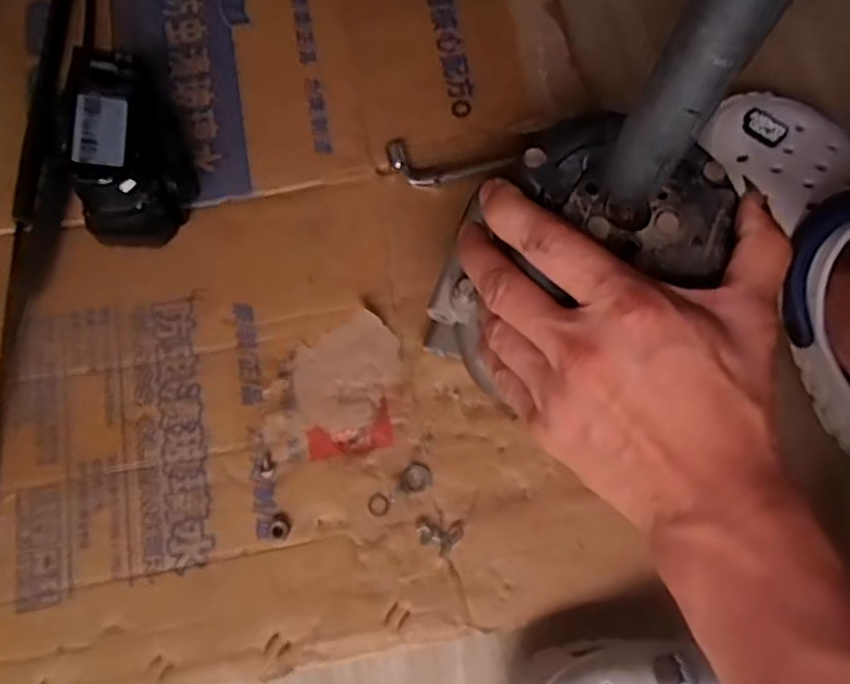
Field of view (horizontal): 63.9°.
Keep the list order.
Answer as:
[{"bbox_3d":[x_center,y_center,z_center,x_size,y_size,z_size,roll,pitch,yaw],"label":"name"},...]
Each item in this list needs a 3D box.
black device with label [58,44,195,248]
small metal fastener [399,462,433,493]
[{"bbox_3d":[-0.203,-0.135,0.477,0.067,0.087,0.114,3,74,2],"label":"black device with label"},{"bbox_3d":[-0.006,0.090,0.453,0.023,0.004,0.020,-24,75,-6],"label":"small metal fastener"}]

